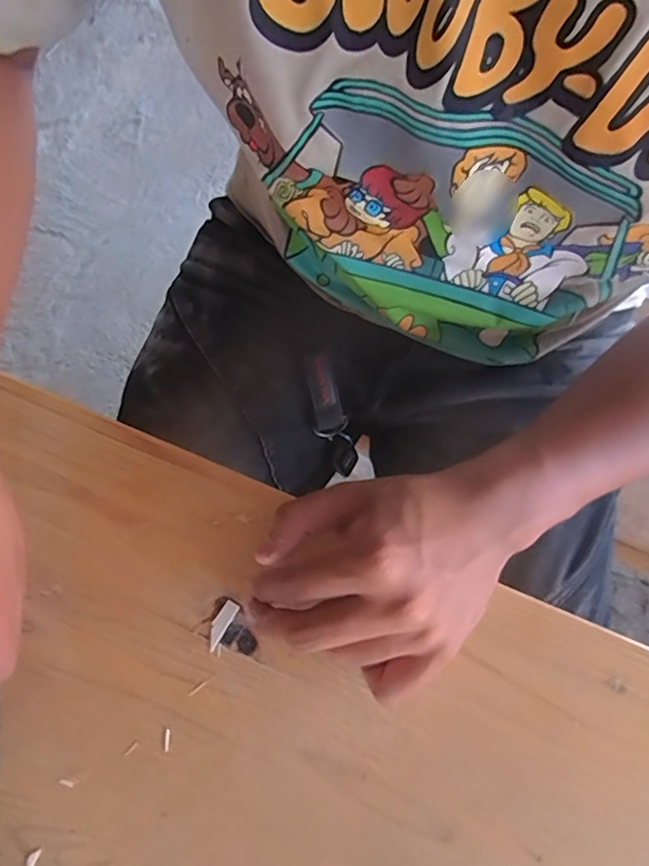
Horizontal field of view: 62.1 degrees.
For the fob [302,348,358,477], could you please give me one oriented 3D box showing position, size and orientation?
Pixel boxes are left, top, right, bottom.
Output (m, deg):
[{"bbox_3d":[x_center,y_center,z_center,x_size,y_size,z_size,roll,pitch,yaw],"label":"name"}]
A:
[{"bbox_3d":[0.006,-0.010,0.487,0.032,0.134,0.022,-24,41,-7],"label":"fob"}]

